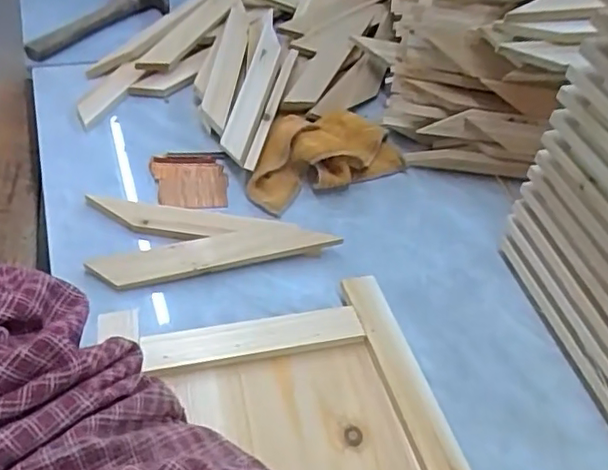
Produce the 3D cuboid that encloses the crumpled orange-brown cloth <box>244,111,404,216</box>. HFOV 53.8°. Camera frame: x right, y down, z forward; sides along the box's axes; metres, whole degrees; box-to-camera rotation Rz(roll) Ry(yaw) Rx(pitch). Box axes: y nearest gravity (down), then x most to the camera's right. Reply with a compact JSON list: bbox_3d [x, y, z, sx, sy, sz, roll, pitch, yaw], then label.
[{"bbox_3d":[0.012,-0.080,0.575,0.158,0.041,0.087,-23,53,-26],"label":"crumpled orange-brown cloth"}]

